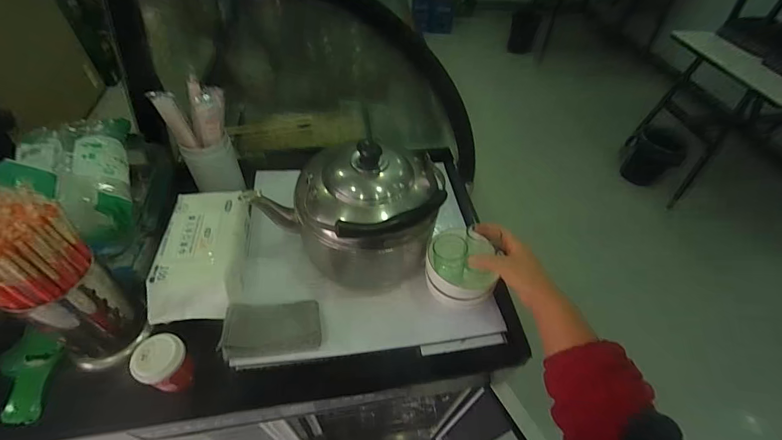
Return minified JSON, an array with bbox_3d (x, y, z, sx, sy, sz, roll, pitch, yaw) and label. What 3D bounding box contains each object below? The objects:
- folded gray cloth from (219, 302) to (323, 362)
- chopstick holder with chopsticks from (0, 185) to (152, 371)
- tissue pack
[{"bbox_3d":[-0.172,0.158,0.517,0.133,0.016,0.071,-2,72,-15],"label":"folded gray cloth"},{"bbox_3d":[-0.409,0.088,0.443,0.092,0.282,0.109,27,53,17],"label":"chopstick holder with chopsticks"},{"bbox_3d":[-0.300,0.046,0.572,0.115,0.066,0.226,-2,50,-6],"label":"tissue pack"}]

